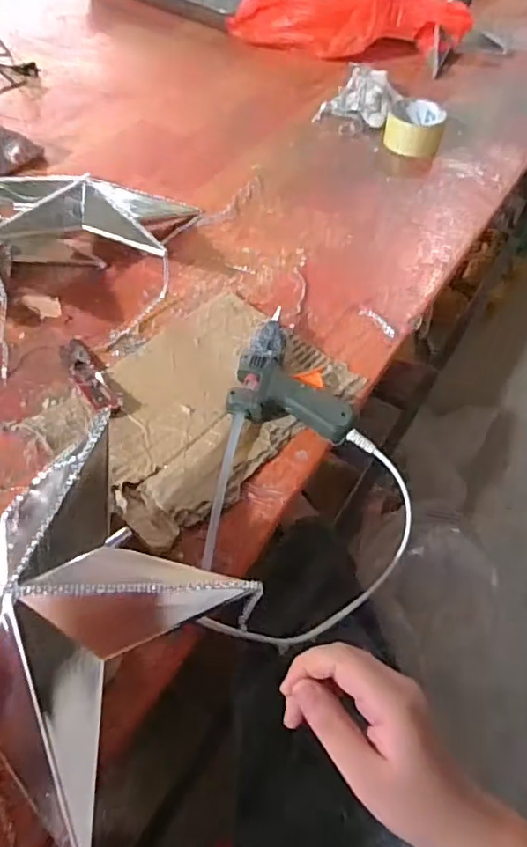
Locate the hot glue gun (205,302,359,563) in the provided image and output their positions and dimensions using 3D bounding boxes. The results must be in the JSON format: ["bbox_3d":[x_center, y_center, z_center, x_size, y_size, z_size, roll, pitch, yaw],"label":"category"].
[{"bbox_3d":[0.021,0.002,0.494,0.107,0.031,0.252,6,53,2],"label":"hot glue gun"}]

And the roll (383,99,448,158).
[{"bbox_3d":[0.219,-0.431,0.824,0.080,0.045,0.083,10,54,5],"label":"roll"}]

